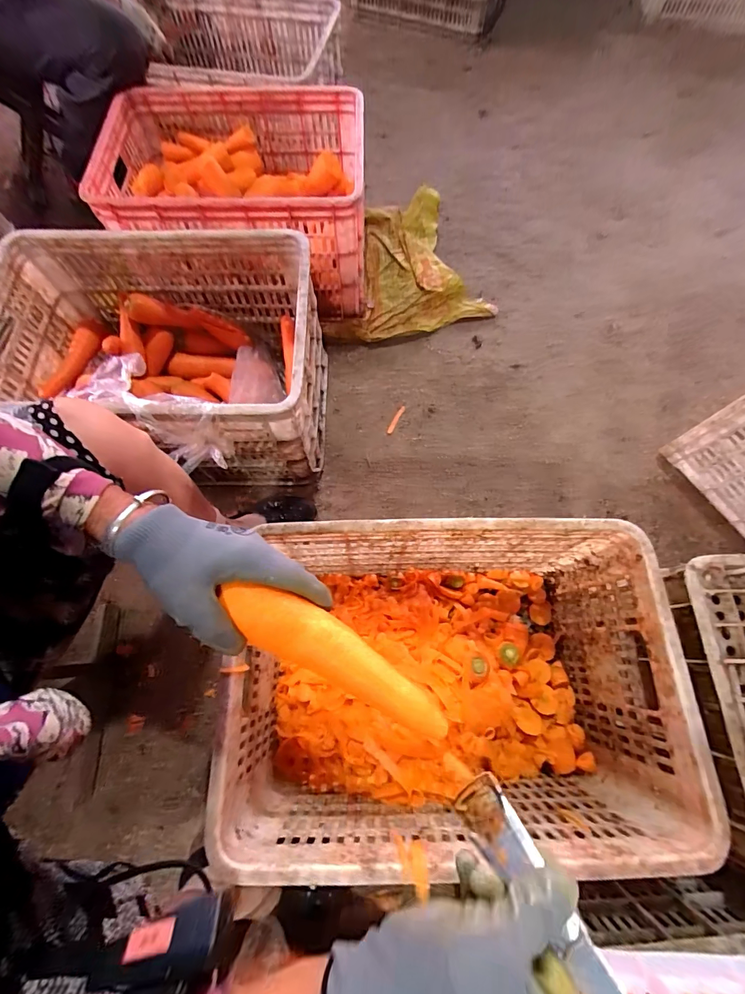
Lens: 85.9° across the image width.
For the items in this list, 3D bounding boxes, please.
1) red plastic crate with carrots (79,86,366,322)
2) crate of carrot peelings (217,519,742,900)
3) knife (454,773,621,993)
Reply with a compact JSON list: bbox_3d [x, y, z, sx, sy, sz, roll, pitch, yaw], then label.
[{"bbox_3d":[-0.271,-0.649,0.877,0.504,0.247,0.380,1,70,1],"label":"red plastic crate with carrots"},{"bbox_3d":[0.095,0.247,0.569,0.502,0.279,0.349,-1,70,0],"label":"crate of carrot peelings"},{"bbox_3d":[0.108,0.253,0.233,0.032,0.010,0.168,-29,33,-10],"label":"knife"}]

